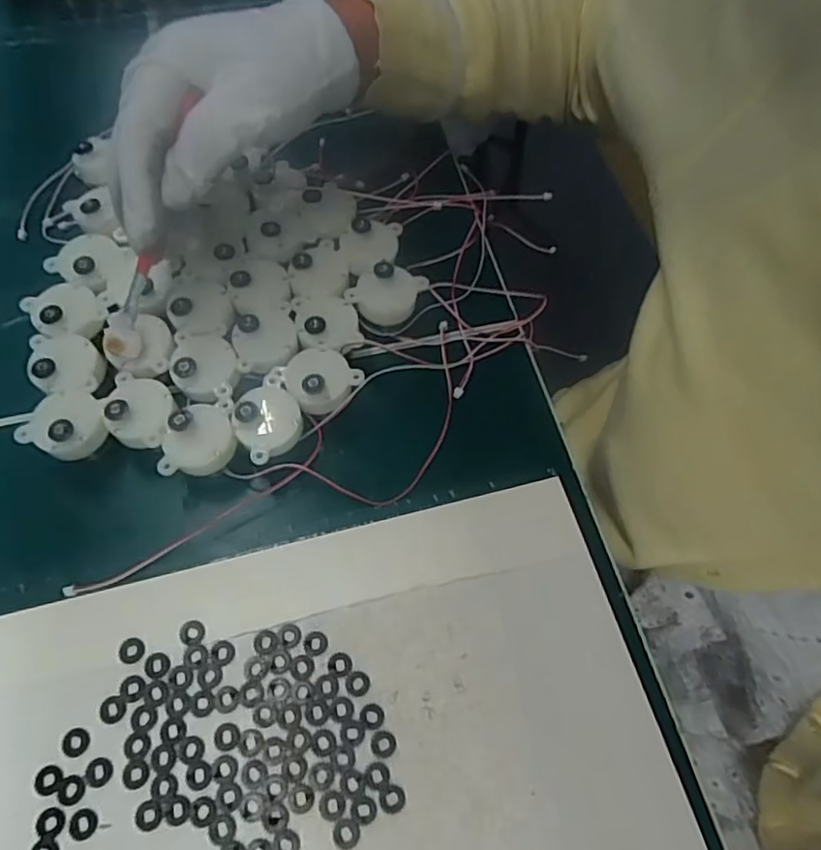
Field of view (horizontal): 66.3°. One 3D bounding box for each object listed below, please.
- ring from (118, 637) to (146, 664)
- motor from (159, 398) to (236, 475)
[{"bbox_3d":[-0.120,0.097,0.270,0.011,0.004,0.010,1,64,-3],"label":"ring"},{"bbox_3d":[-0.099,0.007,0.297,0.033,0.023,0.033,-6,65,-6],"label":"motor"}]

